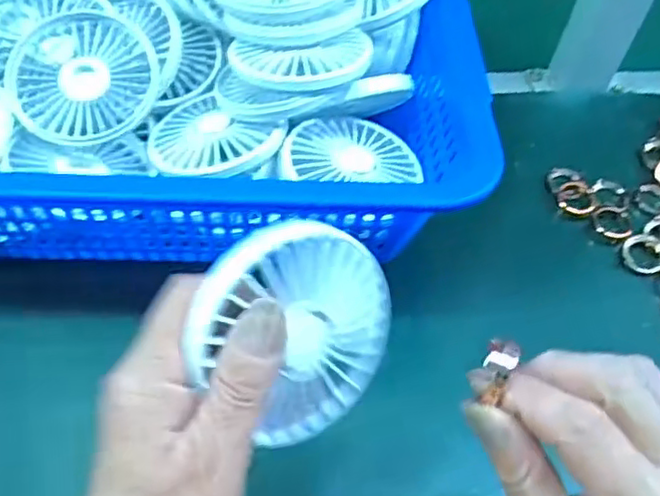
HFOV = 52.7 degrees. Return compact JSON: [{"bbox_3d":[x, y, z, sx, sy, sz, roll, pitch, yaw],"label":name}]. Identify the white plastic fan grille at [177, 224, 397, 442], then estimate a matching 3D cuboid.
[{"bbox_3d":[-0.011,0.032,0.261,0.078,0.093,0.010,-45,37,-17],"label":"white plastic fan grille"}]

